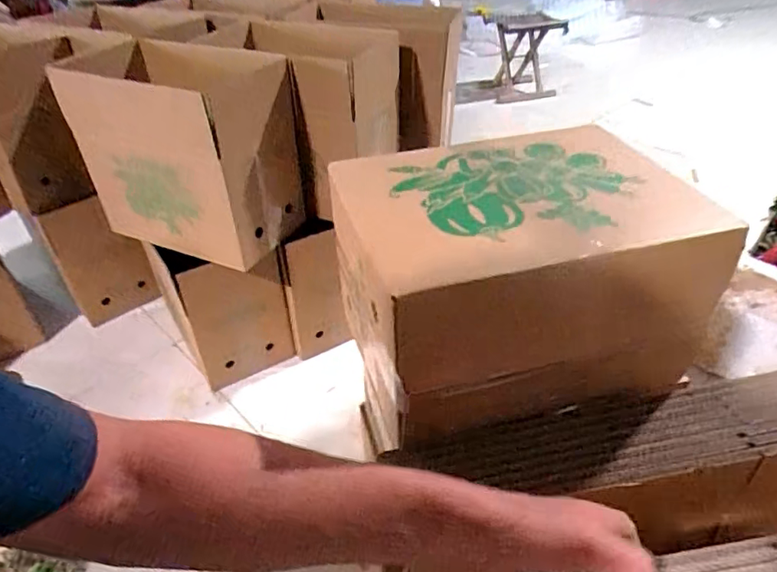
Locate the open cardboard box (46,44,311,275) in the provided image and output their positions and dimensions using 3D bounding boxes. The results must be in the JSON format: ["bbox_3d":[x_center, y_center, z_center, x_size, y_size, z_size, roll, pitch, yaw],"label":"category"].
[{"bbox_3d":[-0.304,-0.202,0.817,0.332,0.258,0.170,16,41,20],"label":"open cardboard box"}]

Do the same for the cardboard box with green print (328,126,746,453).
[{"bbox_3d":[0.106,-0.015,0.474,0.265,0.146,0.217,-13,40,-12],"label":"cardboard box with green print"}]

